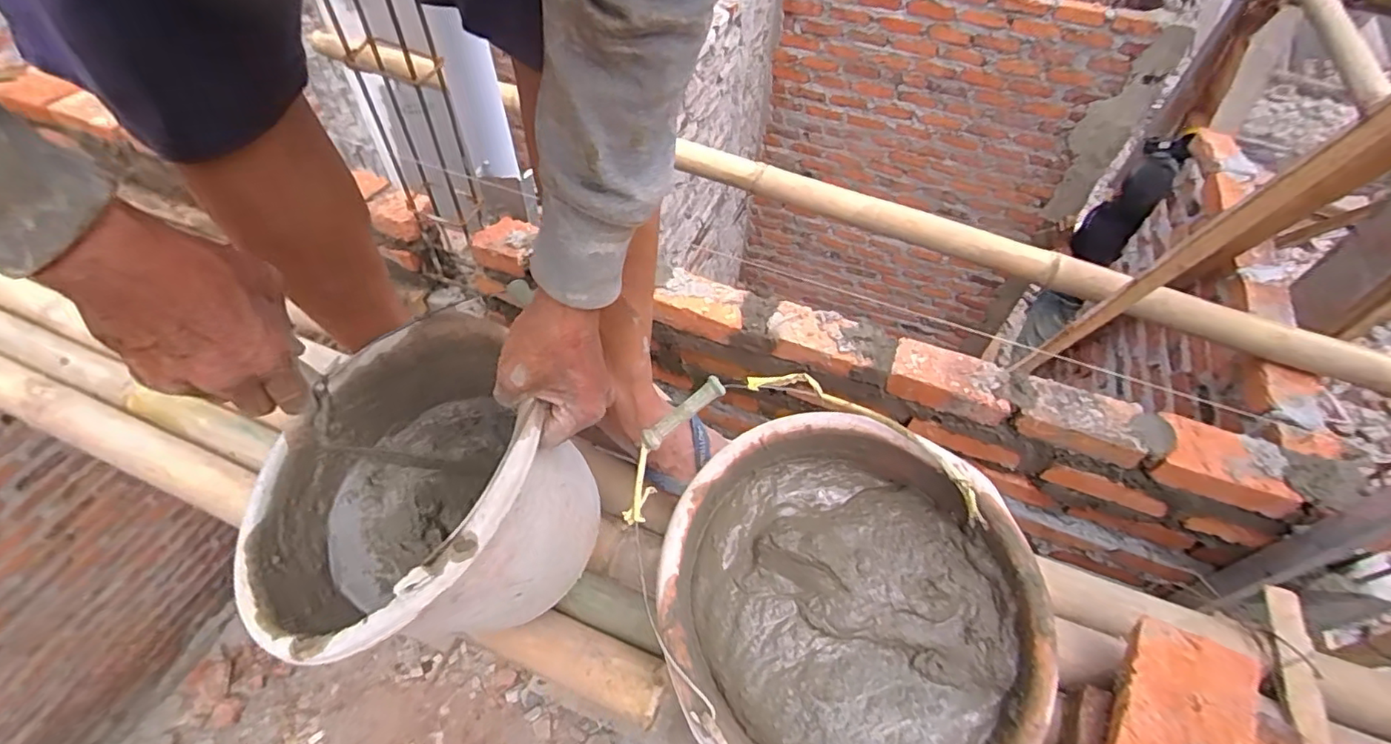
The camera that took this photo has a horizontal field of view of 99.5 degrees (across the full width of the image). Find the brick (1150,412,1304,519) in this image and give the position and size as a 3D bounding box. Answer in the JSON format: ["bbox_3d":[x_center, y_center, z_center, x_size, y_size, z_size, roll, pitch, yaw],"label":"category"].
[{"bbox_3d":[0.650,0.109,0.727,0.148,0.043,0.093,19,53,12],"label":"brick"}]

